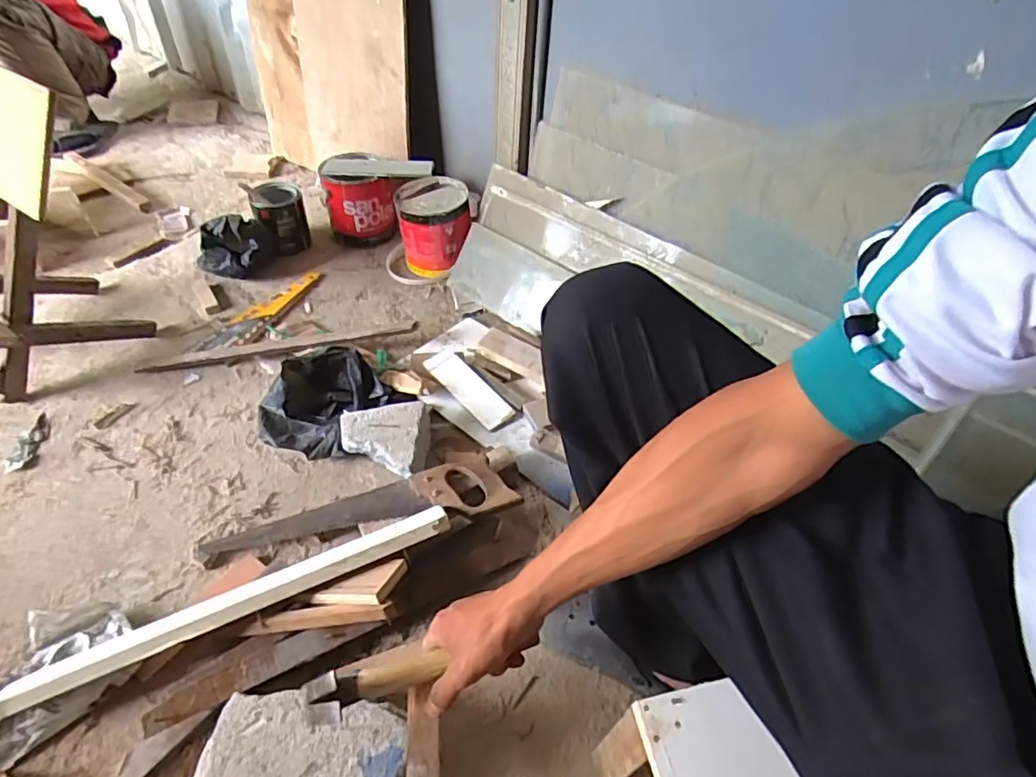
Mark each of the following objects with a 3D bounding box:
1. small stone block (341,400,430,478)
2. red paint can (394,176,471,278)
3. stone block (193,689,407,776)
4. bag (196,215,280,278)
[{"bbox_3d":[-0.202,0.073,0.879,0.130,0.045,0.139,-1,46,-5],"label":"small stone block"},{"bbox_3d":[-0.179,-0.337,1.233,0.149,0.164,0.128,-7,47,-10],"label":"red paint can"},{"bbox_3d":[-0.216,0.387,0.601,0.205,0.074,0.113,1,46,-2],"label":"stone block"},{"bbox_3d":[-0.584,-0.278,1.182,0.149,0.128,0.105,-5,46,-8],"label":"bag"}]

